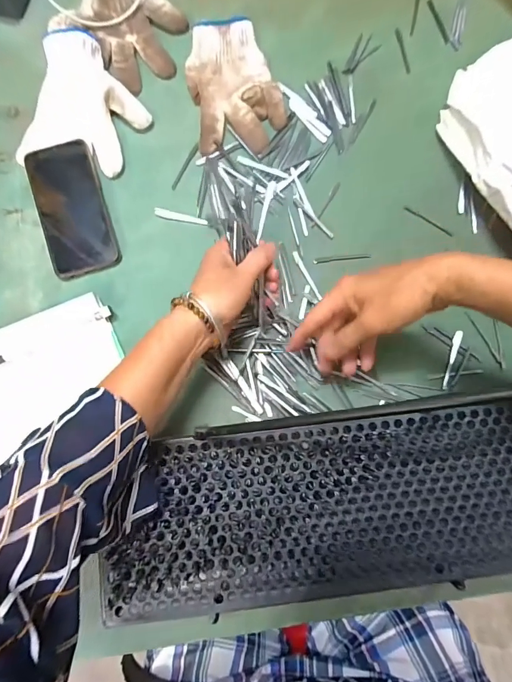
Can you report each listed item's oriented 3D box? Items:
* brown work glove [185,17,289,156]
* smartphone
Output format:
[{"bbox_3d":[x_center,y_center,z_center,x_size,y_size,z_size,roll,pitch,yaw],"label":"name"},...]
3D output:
[{"bbox_3d":[-0.026,-0.318,0.460,0.109,0.020,0.177,-10,81,-2],"label":"brown work glove"},{"bbox_3d":[-0.217,-0.157,0.438,0.077,0.006,0.164,-19,81,-4],"label":"smartphone"}]

